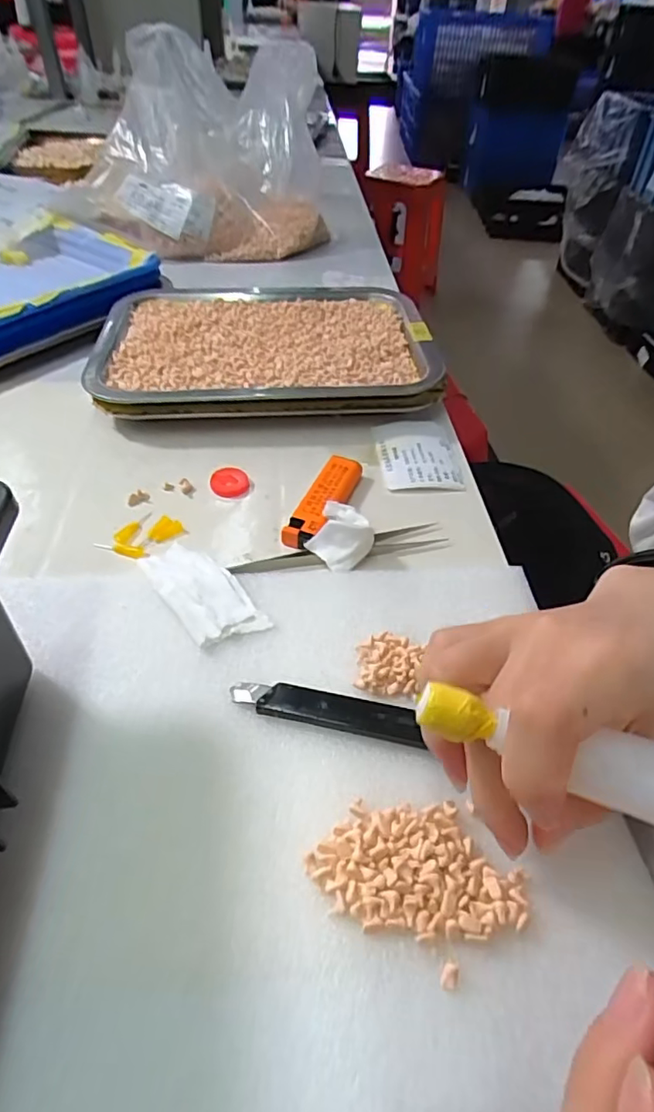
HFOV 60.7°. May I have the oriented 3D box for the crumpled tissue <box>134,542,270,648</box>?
[{"bbox_3d":[-0.068,0.017,0.296,0.037,0.006,0.080,-28,54,-26],"label":"crumpled tissue"}]

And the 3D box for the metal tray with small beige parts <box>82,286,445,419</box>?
[{"bbox_3d":[-0.051,-0.176,0.461,0.257,0.031,0.192,-2,47,-6],"label":"metal tray with small beige parts"}]

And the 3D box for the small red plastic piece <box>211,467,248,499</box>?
[{"bbox_3d":[-0.064,-0.048,0.368,0.024,0.007,0.022,-5,47,-8],"label":"small red plastic piece"}]

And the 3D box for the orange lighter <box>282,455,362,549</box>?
[{"bbox_3d":[-0.001,-0.034,0.351,0.024,0.015,0.082,17,48,12],"label":"orange lighter"}]

